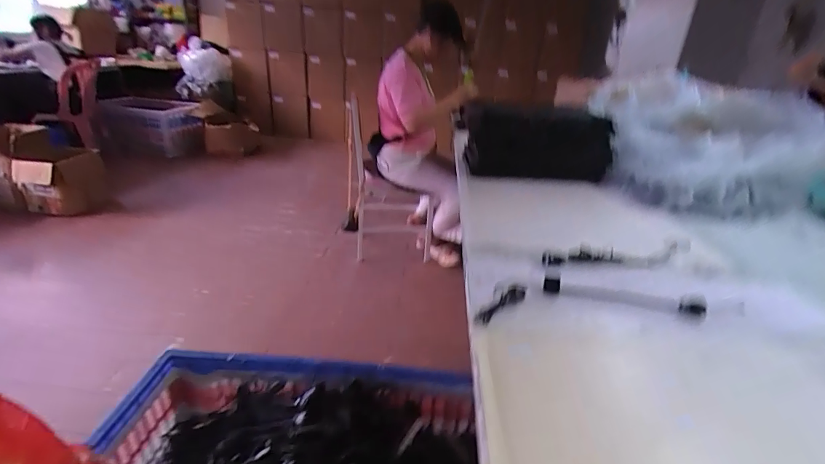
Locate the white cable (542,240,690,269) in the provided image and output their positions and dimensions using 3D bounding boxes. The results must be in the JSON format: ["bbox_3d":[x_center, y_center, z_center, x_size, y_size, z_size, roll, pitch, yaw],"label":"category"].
[{"bbox_3d":[0.416,0.041,0.828,0.364,0.028,0.070,-1,25,-14],"label":"white cable"}]

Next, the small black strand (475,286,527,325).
[{"bbox_3d":[0.138,0.108,0.644,0.118,0.022,0.020,-18,33,-42],"label":"small black strand"}]

